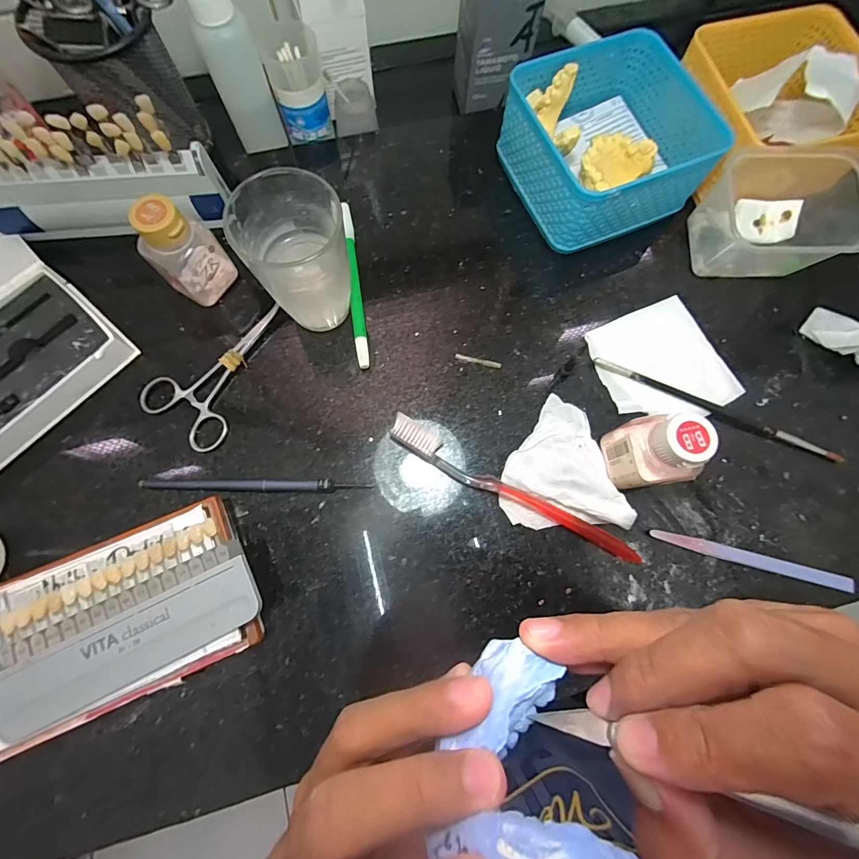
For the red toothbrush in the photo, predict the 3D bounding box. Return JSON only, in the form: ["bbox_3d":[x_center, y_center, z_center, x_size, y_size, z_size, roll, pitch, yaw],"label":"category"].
[{"bbox_3d":[0.056,0.043,0.278,0.187,0.015,0.020,30,76,7],"label":"red toothbrush"}]

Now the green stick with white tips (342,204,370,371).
[{"bbox_3d":[-0.059,-0.116,0.317,0.009,0.015,0.142,-8,74,-3],"label":"green stick with white tips"}]

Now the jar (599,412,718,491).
[{"bbox_3d":[0.141,0.014,0.257,0.035,0.070,0.045,-14,75,-5],"label":"jar"}]

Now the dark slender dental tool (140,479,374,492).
[{"bbox_3d":[-0.120,0.039,0.278,0.153,0.009,0.008,0,74,-1],"label":"dark slender dental tool"}]

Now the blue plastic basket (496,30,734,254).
[{"bbox_3d":[0.138,-0.235,0.332,0.130,0.066,0.141,-22,76,-7],"label":"blue plastic basket"}]

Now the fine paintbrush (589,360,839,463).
[{"bbox_3d":[0.213,-0.015,0.299,0.187,0.010,0.008,23,75,5],"label":"fine paintbrush"}]

